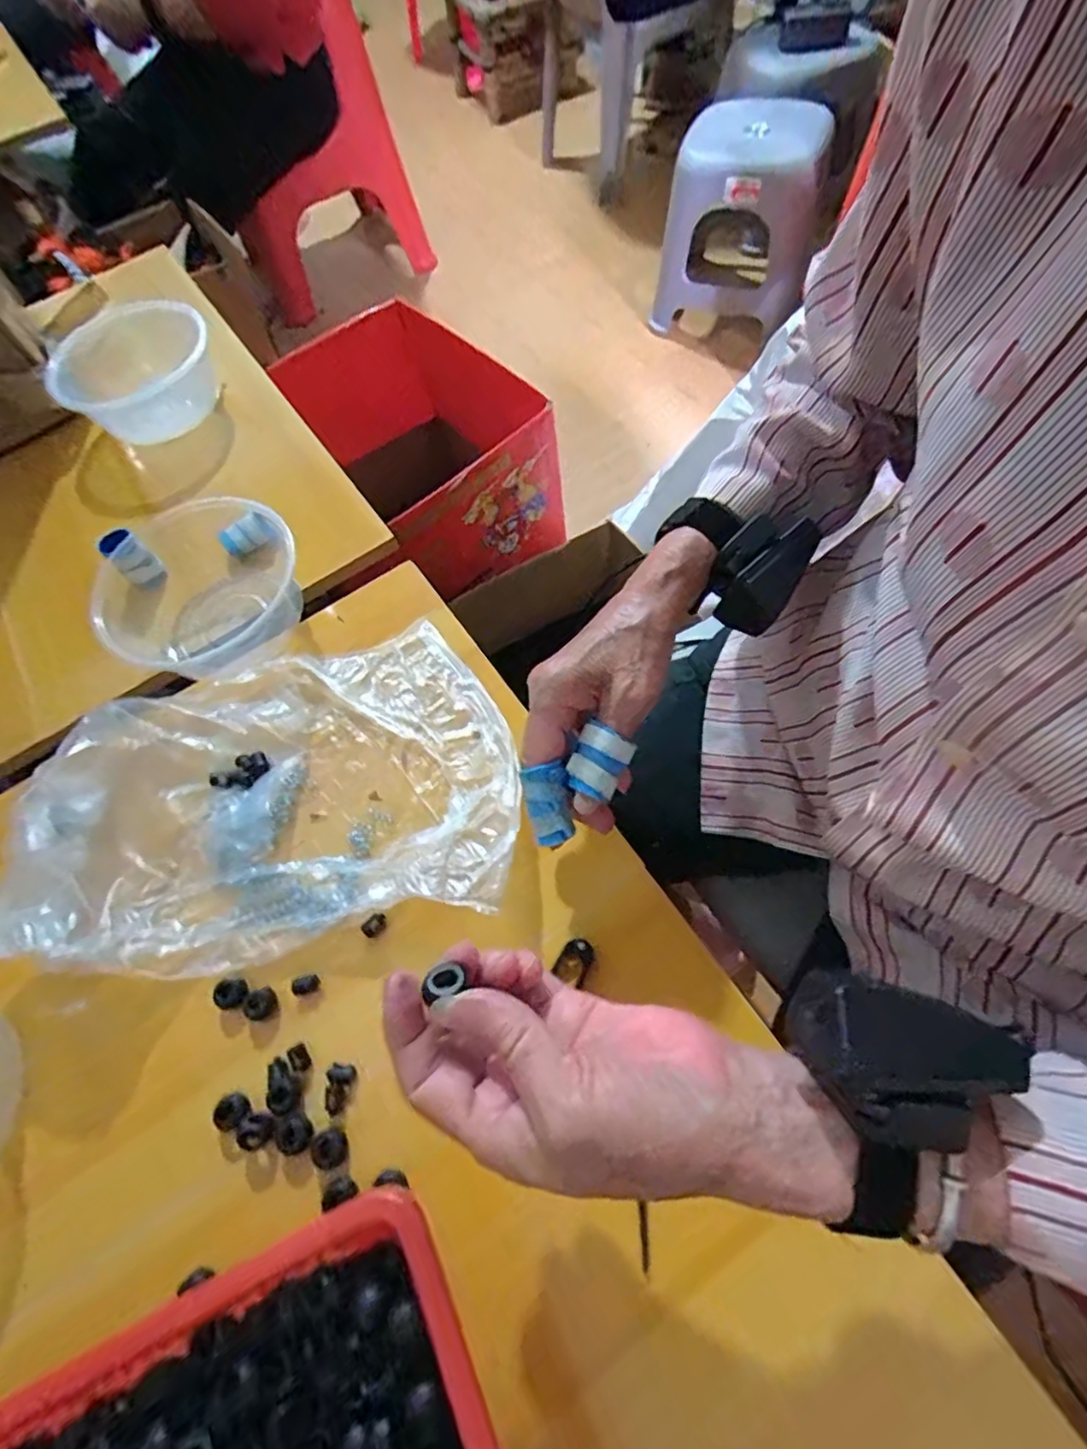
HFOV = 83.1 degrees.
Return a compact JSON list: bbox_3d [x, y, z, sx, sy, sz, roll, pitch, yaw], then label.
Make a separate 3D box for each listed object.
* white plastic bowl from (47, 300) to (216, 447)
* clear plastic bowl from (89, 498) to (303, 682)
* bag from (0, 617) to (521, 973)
[{"bbox_3d":[-0.381,-0.337,0.586,0.142,0.069,0.166,-28,64,-8],"label":"white plastic bowl"},{"bbox_3d":[-0.258,-0.106,0.465,0.143,0.069,0.154,-3,63,5],"label":"clear plastic bowl"},{"bbox_3d":[-0.173,0.038,0.387,0.295,0.056,0.197,-15,62,-1],"label":"bag"}]

